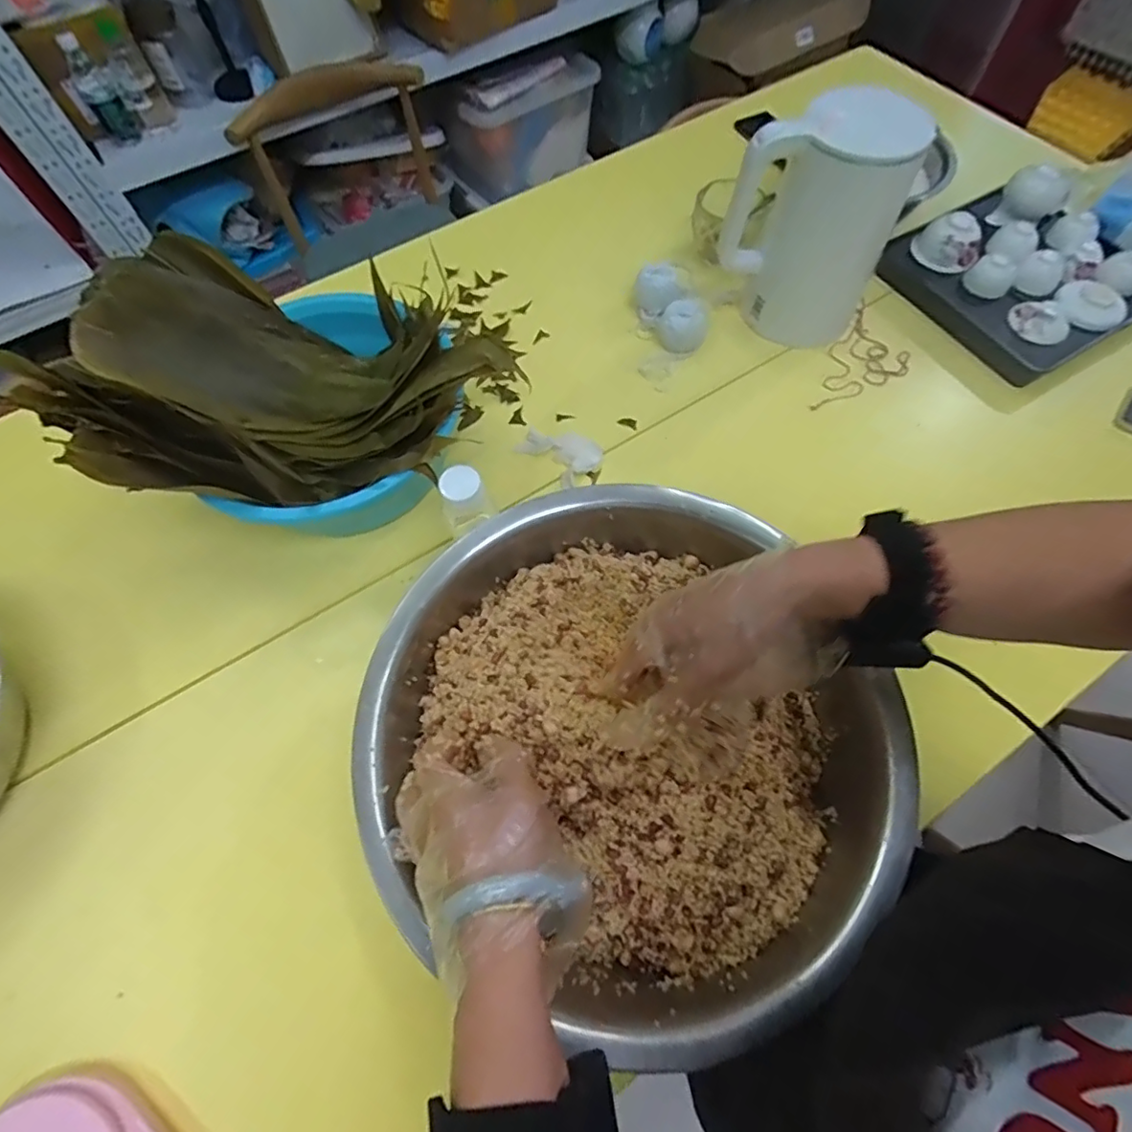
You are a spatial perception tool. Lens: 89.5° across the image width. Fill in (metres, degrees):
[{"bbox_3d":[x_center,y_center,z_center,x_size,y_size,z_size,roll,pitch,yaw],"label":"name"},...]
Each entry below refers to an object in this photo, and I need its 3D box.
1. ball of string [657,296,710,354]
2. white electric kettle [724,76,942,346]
[{"bbox_3d":[0.145,-0.298,0.715,0.062,0.042,0.052,11,65,8],"label":"ball of string"},{"bbox_3d":[0.286,-0.397,0.670,0.174,0.246,0.124,25,67,14],"label":"white electric kettle"}]

